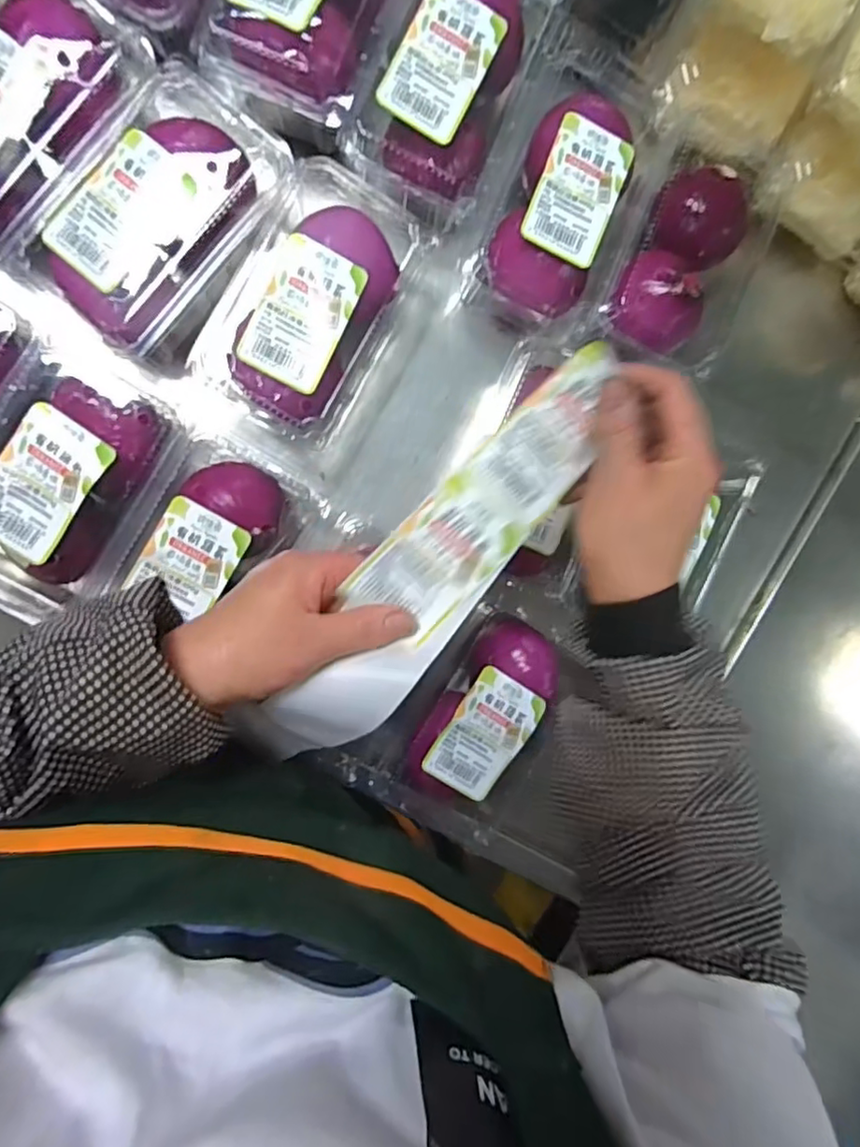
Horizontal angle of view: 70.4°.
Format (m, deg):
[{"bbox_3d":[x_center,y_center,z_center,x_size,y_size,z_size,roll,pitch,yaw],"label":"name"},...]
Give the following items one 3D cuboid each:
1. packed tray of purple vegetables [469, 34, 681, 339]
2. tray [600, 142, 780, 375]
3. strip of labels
[{"bbox_3d":[0.101,-0.285,0.447,0.111,0.062,0.203,20,91,-10],"label":"packed tray of purple vegetables"},{"bbox_3d":[0.195,-0.242,0.471,0.117,0.066,0.164,15,92,-10],"label":"tray"},{"bbox_3d":[0.005,-0.003,0.328,0.060,0.023,0.262,39,93,-7],"label":"strip of labels"}]

